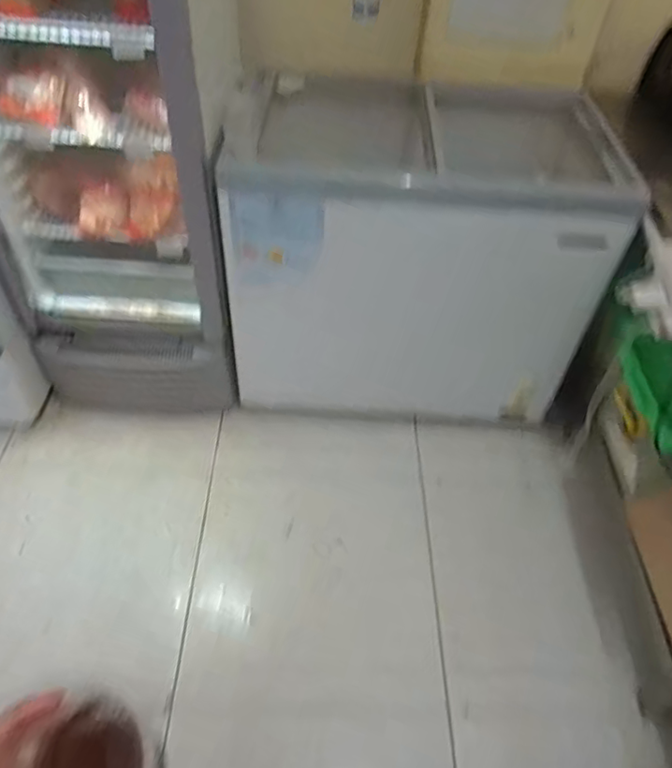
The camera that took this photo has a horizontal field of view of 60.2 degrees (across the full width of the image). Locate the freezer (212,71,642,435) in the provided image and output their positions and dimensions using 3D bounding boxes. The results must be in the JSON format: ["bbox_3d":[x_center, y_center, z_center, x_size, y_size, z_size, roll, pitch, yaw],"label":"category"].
[{"bbox_3d":[0.203,-0.362,1.630,0.904,0.750,0.534,6,48,1],"label":"freezer"}]

